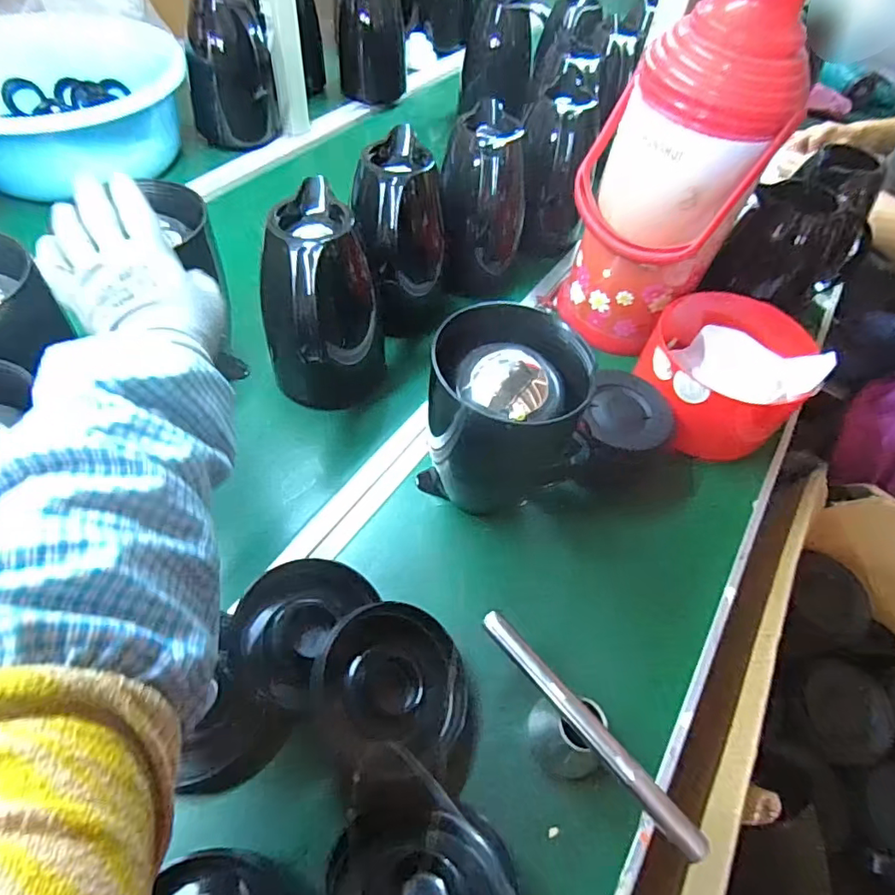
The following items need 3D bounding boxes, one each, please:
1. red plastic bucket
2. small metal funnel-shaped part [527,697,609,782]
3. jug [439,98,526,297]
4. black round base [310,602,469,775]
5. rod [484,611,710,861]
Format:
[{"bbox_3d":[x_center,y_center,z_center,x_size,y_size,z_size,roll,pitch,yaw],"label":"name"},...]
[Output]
[{"bbox_3d":[0.309,-0.080,0.614,0.175,0.098,0.174,3,54,-4],"label":"red plastic bucket"},{"bbox_3d":[0.093,0.219,0.412,0.053,0.052,0.054,-1,54,-7],"label":"small metal funnel-shaped part"},{"bbox_3d":[0.043,-0.298,0.694,0.107,0.189,0.161,6,54,-1],"label":"jug"},{"bbox_3d":[-0.043,0.183,0.421,0.126,0.025,0.120,11,60,-20],"label":"black round base"},{"bbox_3d":[0.099,0.198,0.388,0.016,0.016,0.199,-34,64,-26],"label":"rod"}]

